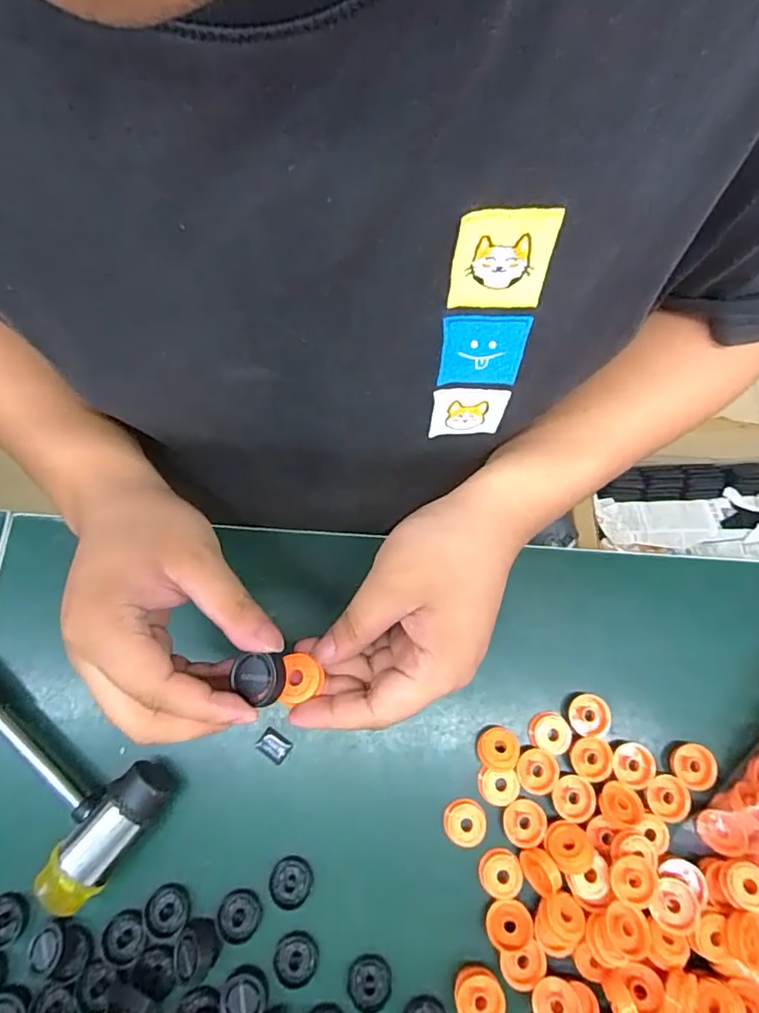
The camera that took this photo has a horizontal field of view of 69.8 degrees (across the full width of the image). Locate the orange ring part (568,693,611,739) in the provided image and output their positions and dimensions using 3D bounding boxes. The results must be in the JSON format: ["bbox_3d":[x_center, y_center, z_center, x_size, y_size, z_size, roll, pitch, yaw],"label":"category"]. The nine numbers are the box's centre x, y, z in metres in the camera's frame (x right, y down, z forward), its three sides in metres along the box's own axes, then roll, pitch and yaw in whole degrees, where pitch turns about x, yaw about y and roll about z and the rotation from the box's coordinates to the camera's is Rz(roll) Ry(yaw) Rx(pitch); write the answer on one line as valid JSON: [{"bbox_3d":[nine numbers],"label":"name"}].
[{"bbox_3d":[0.135,0.134,0.350,0.025,0.008,0.025,0,75,-1],"label":"orange ring part"}]

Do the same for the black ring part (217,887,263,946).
[{"bbox_3d":[-0.083,0.241,0.320,0.026,0.004,0.025,-11,76,-4],"label":"black ring part"}]

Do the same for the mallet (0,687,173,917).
[{"bbox_3d":[-0.243,0.131,0.330,0.240,0.036,0.080,33,77,7],"label":"mallet"}]

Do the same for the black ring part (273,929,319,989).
[{"bbox_3d":[-0.048,0.262,0.315,0.024,0.007,0.025,0,75,-1],"label":"black ring part"}]

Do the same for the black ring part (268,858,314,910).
[{"bbox_3d":[-0.053,0.224,0.323,0.024,0.007,0.025,0,75,-1],"label":"black ring part"}]

